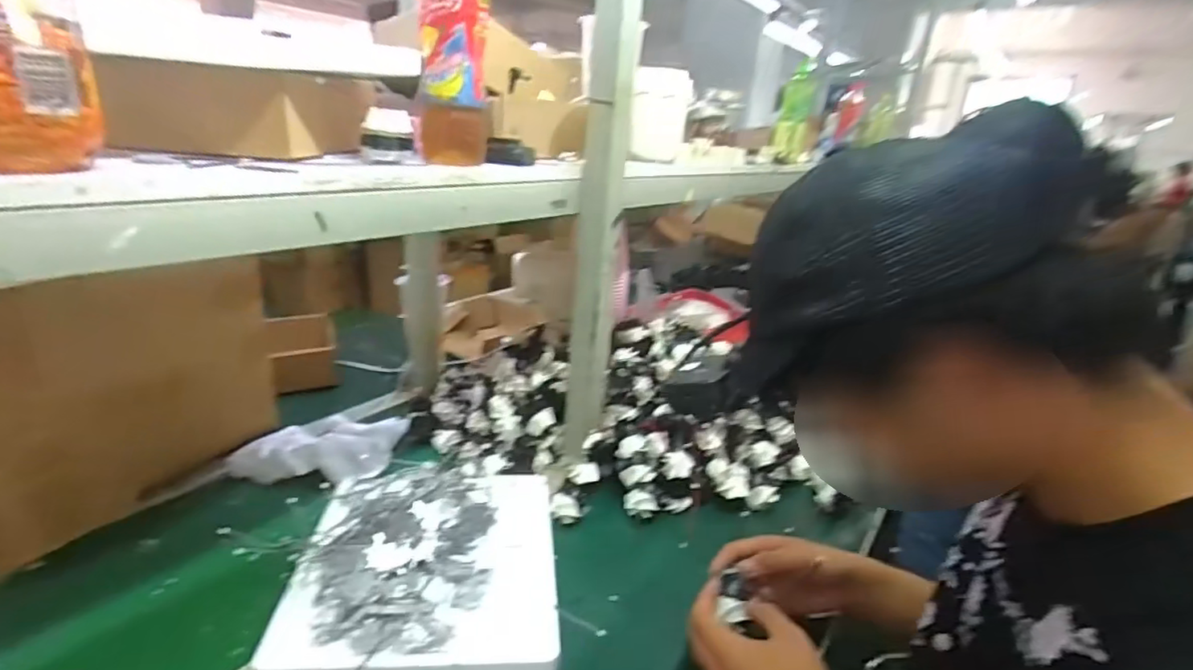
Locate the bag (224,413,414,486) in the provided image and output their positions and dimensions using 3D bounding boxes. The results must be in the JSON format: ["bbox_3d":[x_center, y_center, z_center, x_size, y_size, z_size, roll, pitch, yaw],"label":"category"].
[{"bbox_3d":[-0.360,0.145,0.807,0.162,0.045,0.157,7,20,9],"label":"bag"}]

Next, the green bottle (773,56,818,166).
[{"bbox_3d":[0.458,-0.510,1.348,0.075,0.214,0.060,9,20,16],"label":"green bottle"}]

